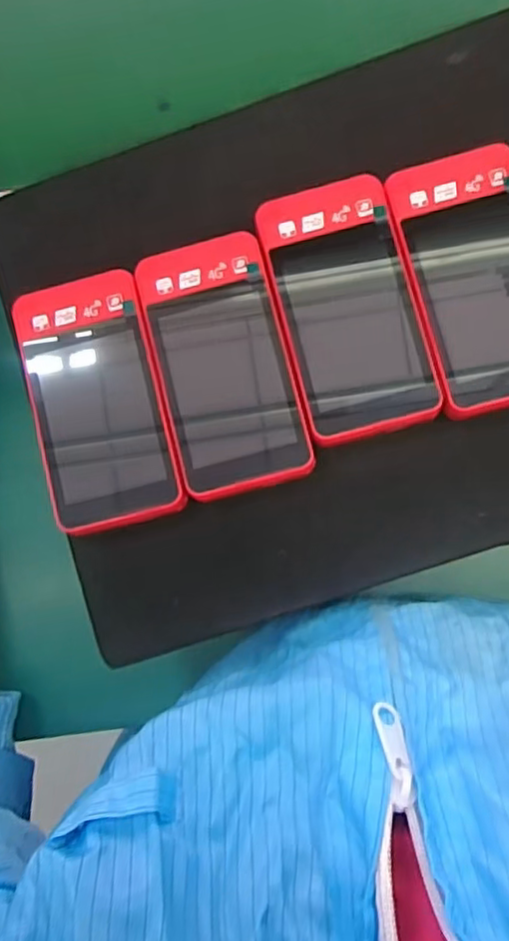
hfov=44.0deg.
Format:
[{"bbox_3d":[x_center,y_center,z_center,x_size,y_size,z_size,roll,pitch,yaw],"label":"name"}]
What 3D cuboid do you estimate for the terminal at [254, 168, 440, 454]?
[{"bbox_3d":[0.044,-0.075,0.295,0.061,0.010,0.118,-14,83,4],"label":"terminal"}]

